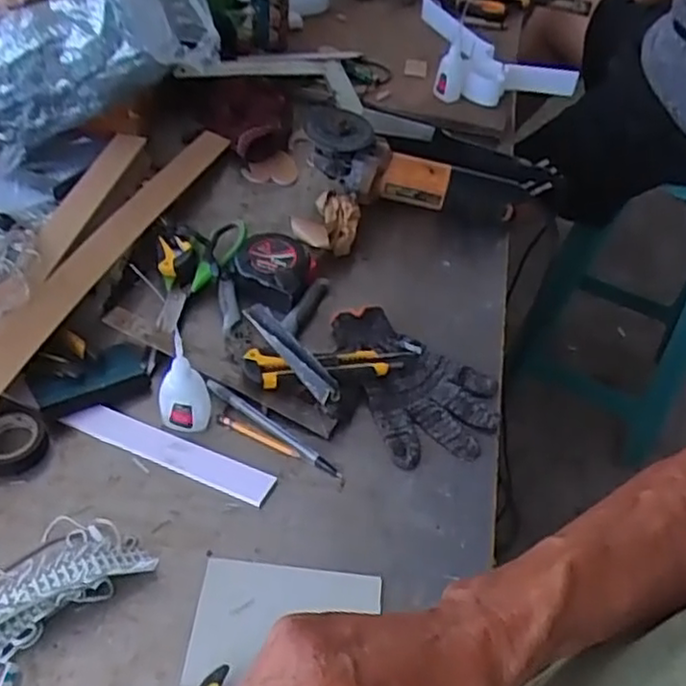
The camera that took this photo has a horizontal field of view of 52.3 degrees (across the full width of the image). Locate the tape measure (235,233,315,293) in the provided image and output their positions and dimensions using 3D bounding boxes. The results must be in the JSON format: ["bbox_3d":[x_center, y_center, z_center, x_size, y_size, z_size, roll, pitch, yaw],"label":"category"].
[{"bbox_3d":[-0.074,-0.086,0.768,0.081,0.034,0.081,3,46,-3],"label":"tape measure"}]

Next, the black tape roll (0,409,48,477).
[{"bbox_3d":[-0.288,0.086,0.603,0.057,0.020,0.056,3,46,-3],"label":"black tape roll"}]

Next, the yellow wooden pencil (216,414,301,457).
[{"bbox_3d":[-0.079,0.085,0.636,0.084,0.005,0.012,23,48,16],"label":"yellow wooden pencil"}]

